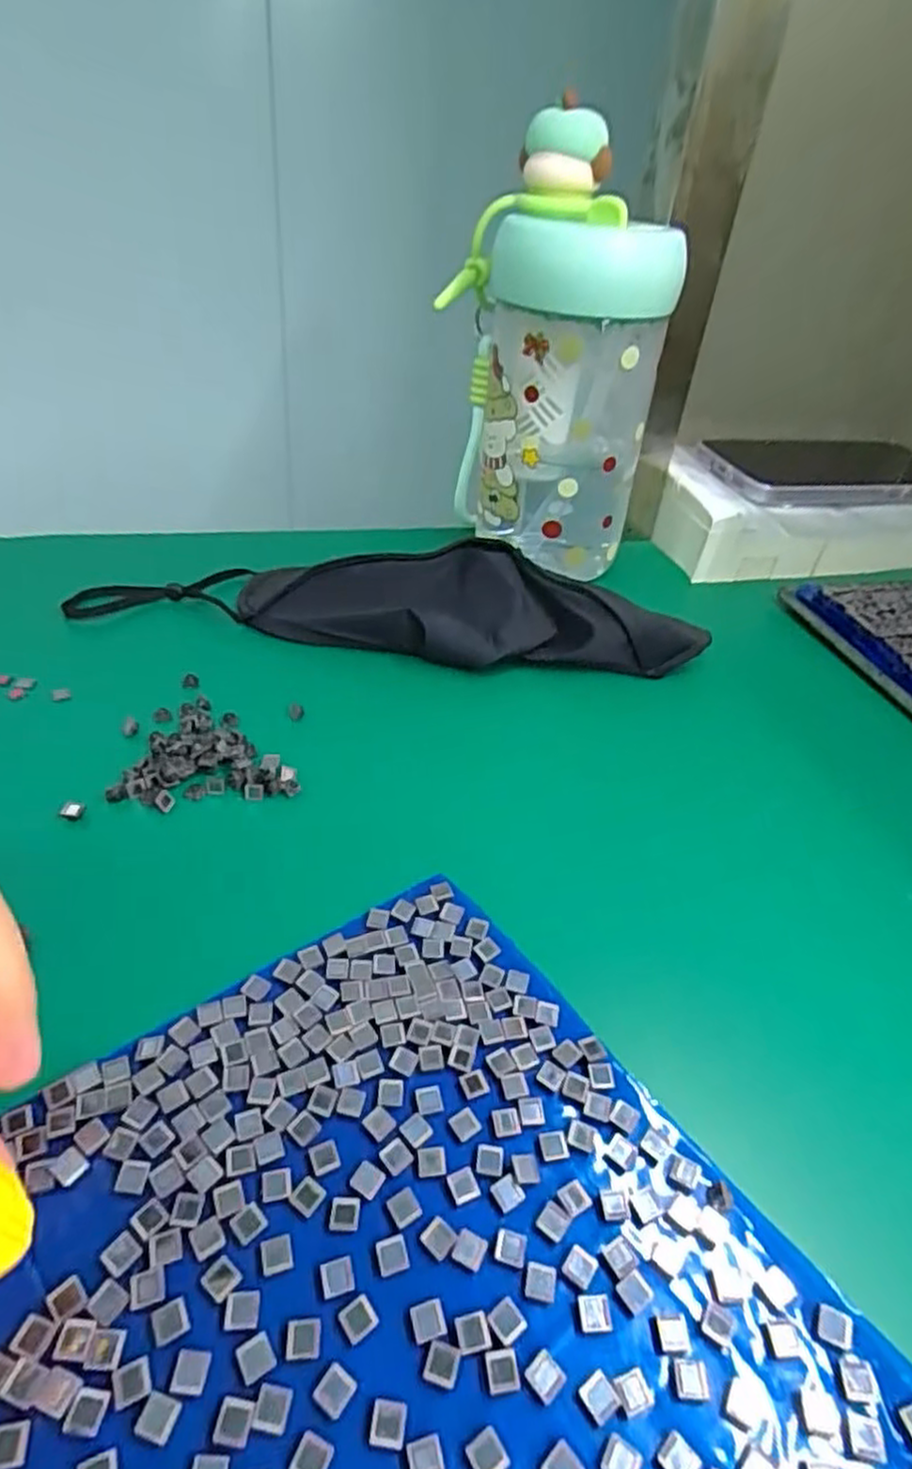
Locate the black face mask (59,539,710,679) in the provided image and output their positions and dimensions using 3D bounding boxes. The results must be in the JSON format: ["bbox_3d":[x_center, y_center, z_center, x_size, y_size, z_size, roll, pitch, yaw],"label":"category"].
[{"bbox_3d":[-0.032,-0.065,0.338,0.278,0.030,0.056,7,39,0],"label":"black face mask"}]

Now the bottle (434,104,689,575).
[{"bbox_3d":[0.044,-0.170,0.358,0.103,0.191,0.069,14,40,8],"label":"bottle"}]

